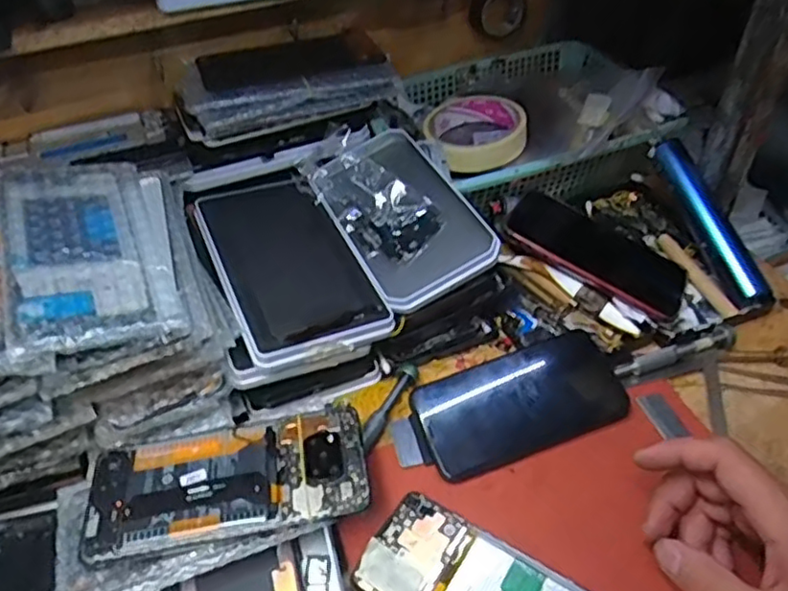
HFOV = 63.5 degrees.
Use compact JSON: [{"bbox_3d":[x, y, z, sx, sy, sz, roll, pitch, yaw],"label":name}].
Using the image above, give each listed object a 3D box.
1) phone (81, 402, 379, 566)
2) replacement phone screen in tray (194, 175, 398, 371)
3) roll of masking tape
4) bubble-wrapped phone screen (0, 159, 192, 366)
[{"bbox_3d":[-0.099,0.110,0.382,0.164,0.005,0.074,-11,45,-7],"label":"phone"},{"bbox_3d":[-0.080,-0.026,0.476,0.099,0.018,0.173,-22,49,-17],"label":"replacement phone screen in tray"},{"bbox_3d":[0.076,-0.155,0.595,0.089,0.032,0.089,-1,46,2],"label":"roll of masking tape"},{"bbox_3d":[-0.192,-0.031,0.403,0.101,0.017,0.170,-9,48,-29],"label":"bubble-wrapped phone screen"}]

